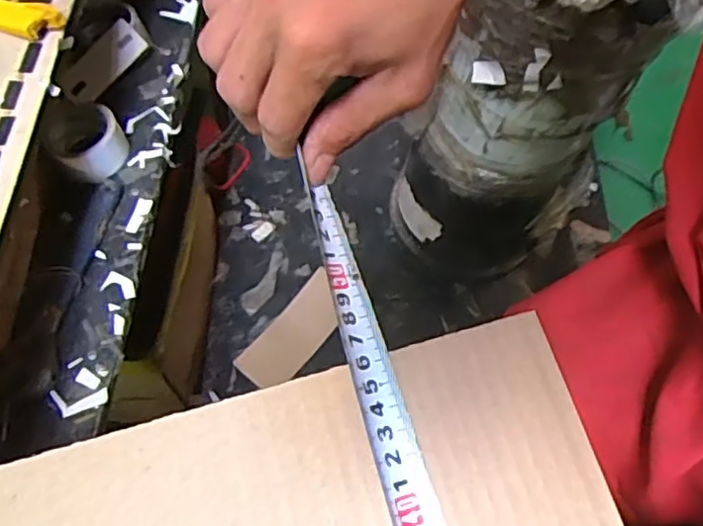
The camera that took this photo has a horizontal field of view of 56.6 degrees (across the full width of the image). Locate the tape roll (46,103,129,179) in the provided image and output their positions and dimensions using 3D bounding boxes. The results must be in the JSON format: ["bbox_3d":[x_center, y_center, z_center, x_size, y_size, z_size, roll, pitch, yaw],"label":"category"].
[{"bbox_3d":[-0.337,-0.161,0.845,0.080,0.055,0.091,-9,63,-7],"label":"tape roll"}]

